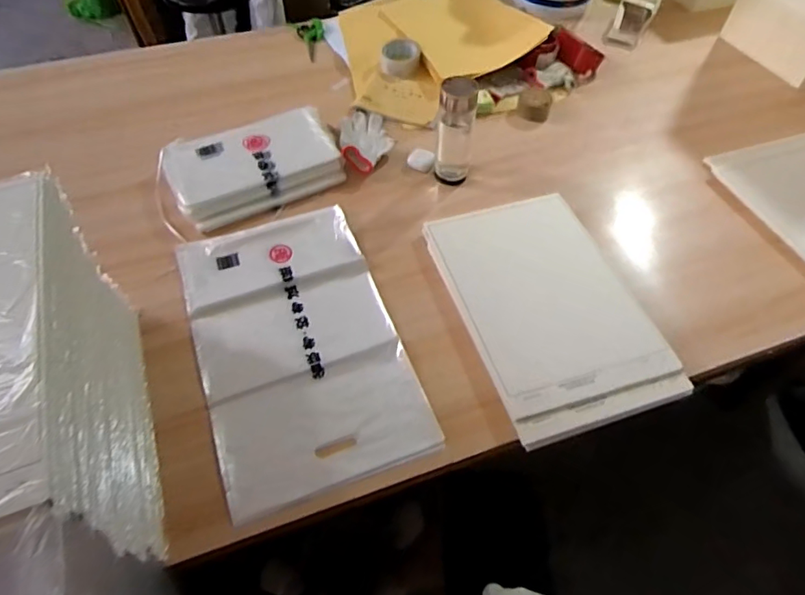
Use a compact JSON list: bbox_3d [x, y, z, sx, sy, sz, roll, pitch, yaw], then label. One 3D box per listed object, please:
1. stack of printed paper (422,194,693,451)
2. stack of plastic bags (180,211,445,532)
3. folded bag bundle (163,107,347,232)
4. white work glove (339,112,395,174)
[{"bbox_3d":[0.225,0.007,0.803,0.260,0.030,0.412,-17,55,-8],"label":"stack of printed paper"},{"bbox_3d":[-0.164,0.056,0.784,0.288,0.019,0.492,-19,57,-11],"label":"stack of plastic bags"},{"bbox_3d":[-0.287,-0.256,0.984,0.317,0.046,0.213,-21,57,-15],"label":"folded bag bundle"},{"bbox_3d":[-0.077,-0.336,1.068,0.111,0.046,0.212,-3,43,0],"label":"white work glove"}]

